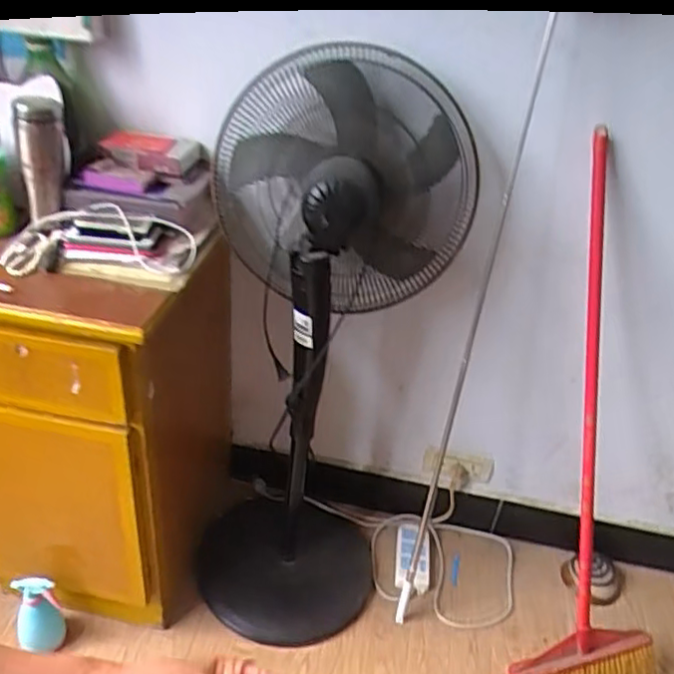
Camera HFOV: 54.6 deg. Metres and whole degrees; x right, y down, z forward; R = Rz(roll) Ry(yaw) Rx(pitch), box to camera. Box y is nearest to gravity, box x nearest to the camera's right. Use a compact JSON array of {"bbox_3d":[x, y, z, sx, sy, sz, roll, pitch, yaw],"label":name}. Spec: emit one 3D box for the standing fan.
[{"bbox_3d":[-0.035,0.057,1.363,0.441,1.103,0.400,19,37,19],"label":"standing fan"}]

